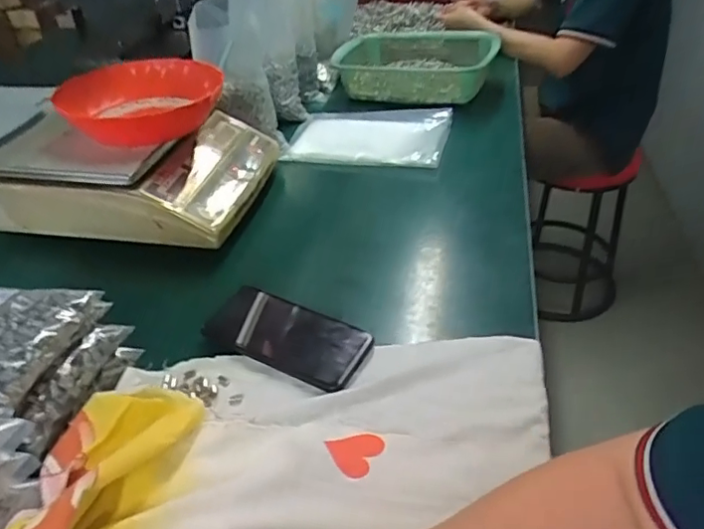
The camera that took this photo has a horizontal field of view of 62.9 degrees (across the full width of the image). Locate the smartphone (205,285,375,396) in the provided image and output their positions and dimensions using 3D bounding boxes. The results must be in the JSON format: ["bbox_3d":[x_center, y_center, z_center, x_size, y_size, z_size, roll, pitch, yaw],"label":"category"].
[{"bbox_3d":[-0.061,0.068,0.566,0.160,0.016,0.076,16,41,23],"label":"smartphone"}]

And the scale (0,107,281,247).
[{"bbox_3d":[-0.289,-0.143,0.785,0.323,0.092,0.260,4,38,8],"label":"scale"}]

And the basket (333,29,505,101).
[{"bbox_3d":[0.123,-0.381,1.103,0.281,0.081,0.274,12,39,18],"label":"basket"}]

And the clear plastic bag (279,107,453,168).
[{"bbox_3d":[0.022,-0.212,0.942,0.260,0.047,0.169,9,39,14],"label":"clear plastic bag"}]

